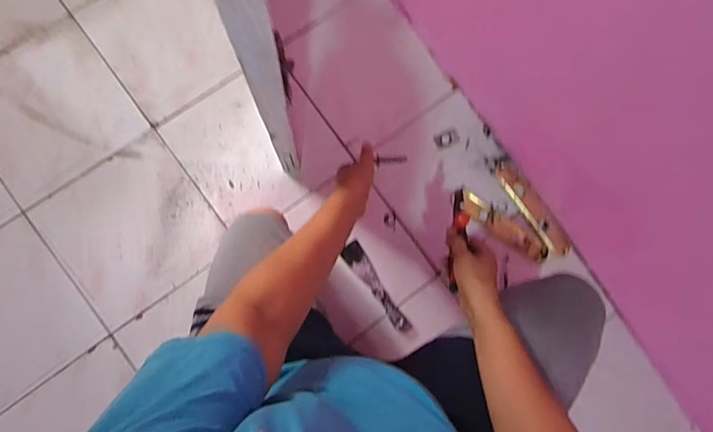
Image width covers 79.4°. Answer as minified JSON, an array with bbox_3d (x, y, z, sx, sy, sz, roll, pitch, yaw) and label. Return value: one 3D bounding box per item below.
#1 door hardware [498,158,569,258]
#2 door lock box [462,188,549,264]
[{"bbox_3d":[0.384,-0.014,0.937,0.048,0.012,0.241,-37,88,-7],"label":"door hardware"},{"bbox_3d":[0.318,0.025,0.927,0.220,0.024,0.050,35,82,-1],"label":"door lock box"}]

